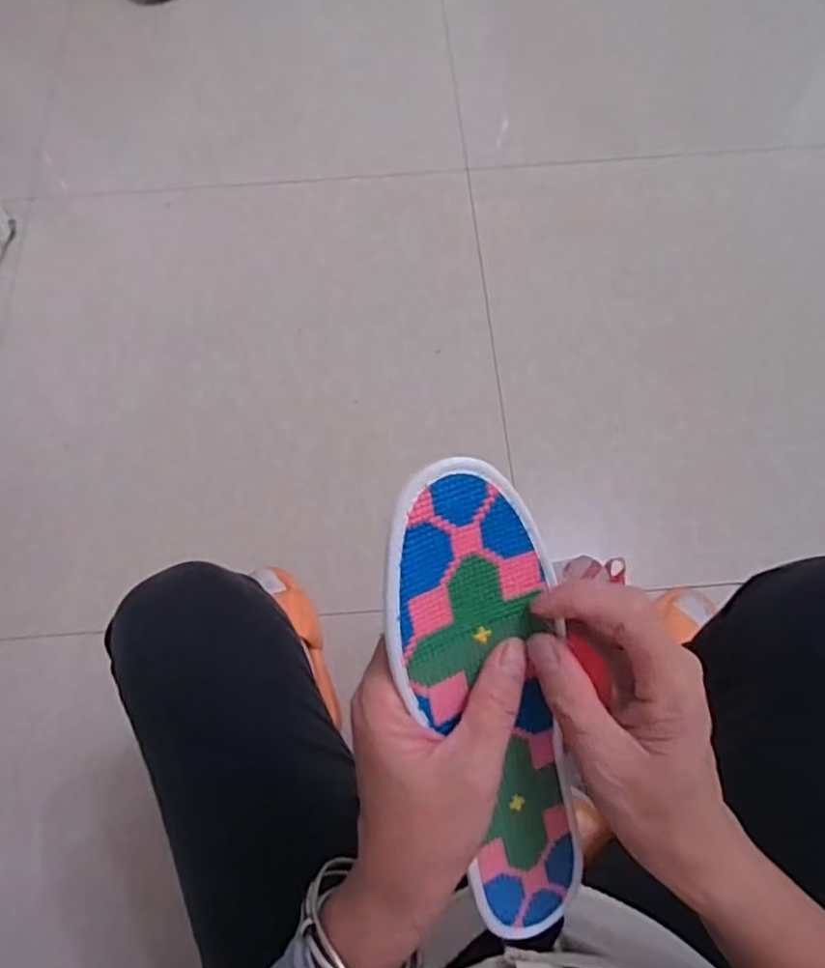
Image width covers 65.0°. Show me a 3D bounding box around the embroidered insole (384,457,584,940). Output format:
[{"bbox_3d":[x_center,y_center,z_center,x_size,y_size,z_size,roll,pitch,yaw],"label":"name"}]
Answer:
[{"bbox_3d":[0.032,0.098,0.267,0.070,0.007,0.223,-16,108,-22],"label":"embroidered insole"}]

